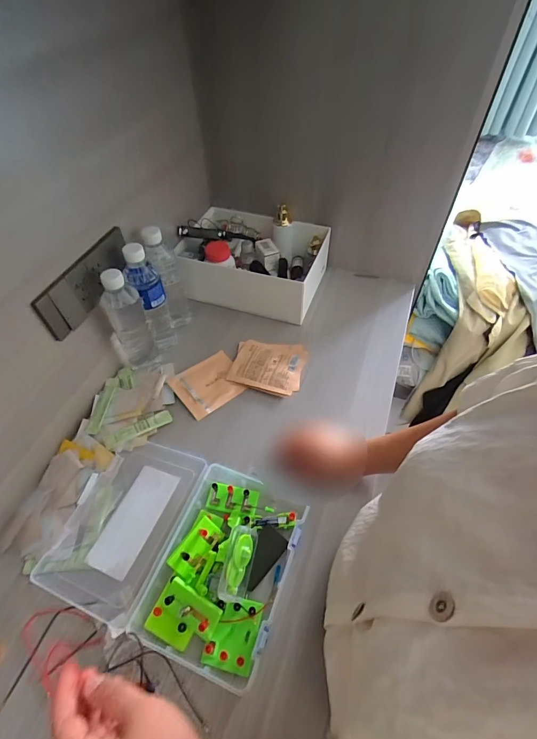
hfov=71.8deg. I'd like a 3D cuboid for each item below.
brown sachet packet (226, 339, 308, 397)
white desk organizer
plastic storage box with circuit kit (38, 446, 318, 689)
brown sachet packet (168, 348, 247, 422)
[{"bbox_3d":[0.000,-0.009,0.714,0.132,0.017,0.119,13,54,6],"label":"brown sachet packet"},{"bbox_3d":[-0.031,-0.245,0.820,0.297,0.127,0.205,14,54,12],"label":"white desk organizer"},{"bbox_3d":[-0.127,0.232,0.508,0.308,0.051,0.227,19,55,11],"label":"plastic storage box with circuit kit"},{"bbox_3d":[-0.110,0.025,0.699,0.121,0.010,0.101,-31,61,-23],"label":"brown sachet packet"}]

